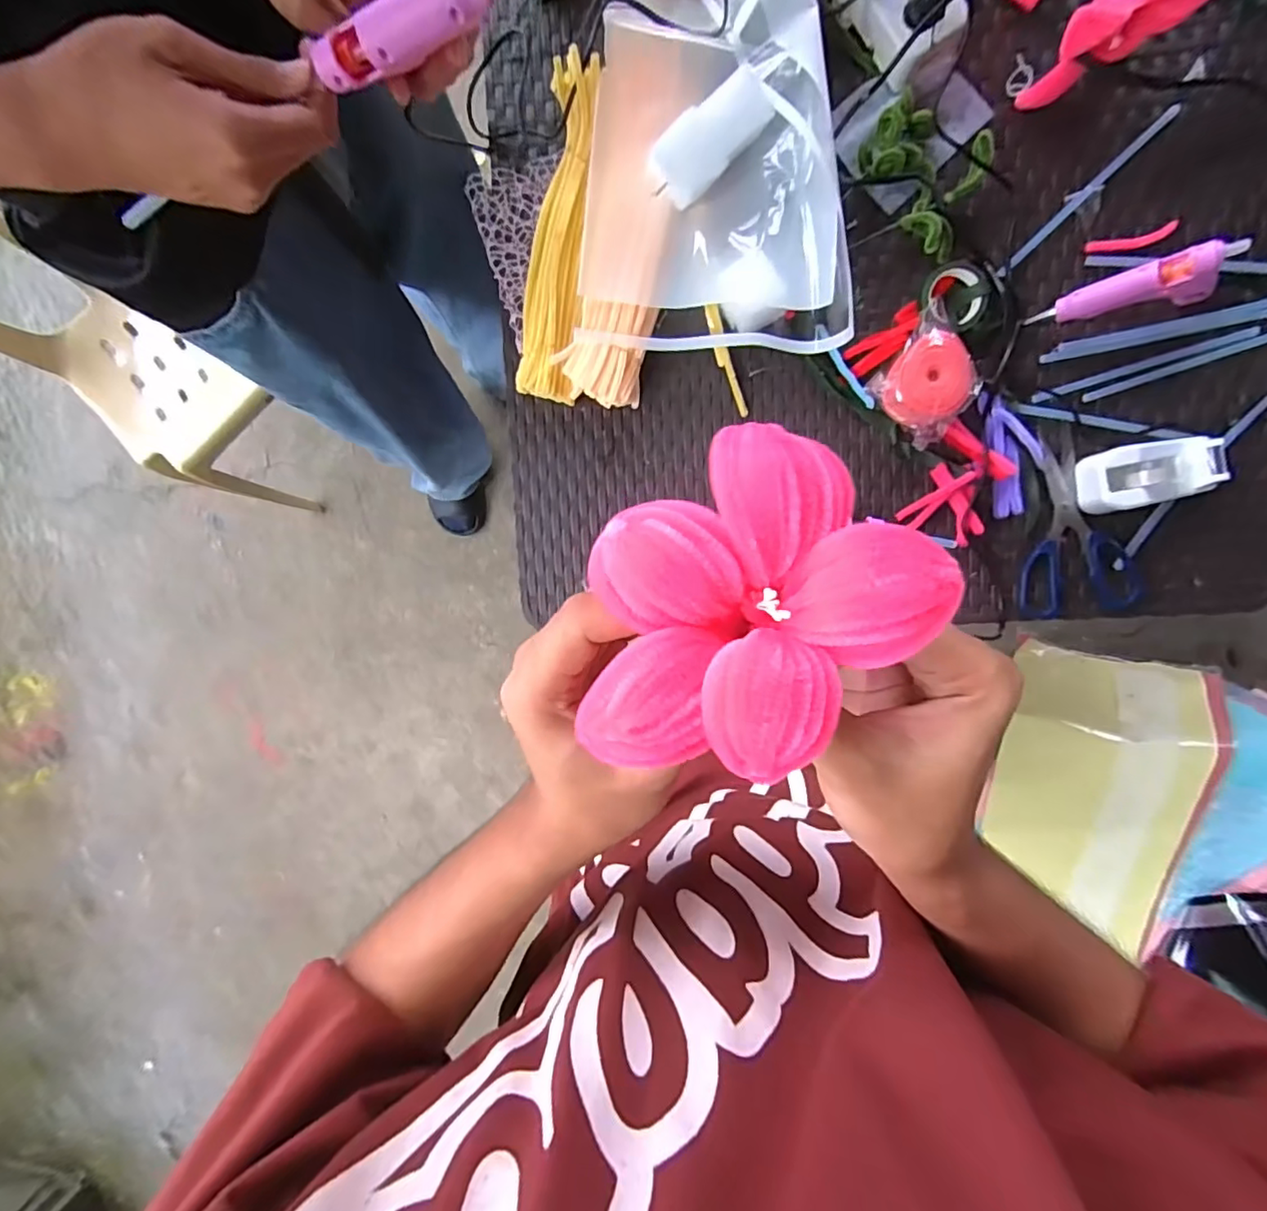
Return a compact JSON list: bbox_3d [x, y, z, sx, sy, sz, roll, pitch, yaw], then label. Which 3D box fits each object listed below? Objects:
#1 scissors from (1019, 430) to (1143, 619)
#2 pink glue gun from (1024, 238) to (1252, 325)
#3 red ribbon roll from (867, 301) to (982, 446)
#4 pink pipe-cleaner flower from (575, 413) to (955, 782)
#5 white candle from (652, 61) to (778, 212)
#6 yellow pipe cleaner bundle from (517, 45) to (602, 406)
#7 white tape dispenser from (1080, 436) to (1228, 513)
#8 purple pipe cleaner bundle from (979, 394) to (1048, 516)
[{"bbox_3d":[0.421,-0.075,0.544,0.100,0.020,0.167,-5,96,8],"label":"scissors"},{"bbox_3d":[0.430,-0.266,0.474,0.137,0.098,0.025,-9,95,8],"label":"pink glue gun"},{"bbox_3d":[0.272,-0.209,0.526,0.083,0.050,0.101,40,100,1],"label":"red ribbon roll"},{"bbox_3d":[0.029,0.003,0.171,0.084,0.026,0.105,45,100,0],"label":"pink pipe-cleaner flower"},{"bbox_3d":[0.069,-0.391,0.477,0.104,0.042,0.055,-37,91,10],"label":"white candle"},{"bbox_3d":[-0.070,-0.354,0.555,0.062,0.042,0.299,8,98,6],"label":"yellow pipe cleaner bundle"},{"bbox_3d":[0.460,-0.118,0.513,0.096,0.043,0.054,-10,95,8],"label":"white tape dispenser"},{"bbox_3d":[0.355,-0.142,0.531,0.046,0.014,0.113,-11,95,8],"label":"purple pipe cleaner bundle"}]

